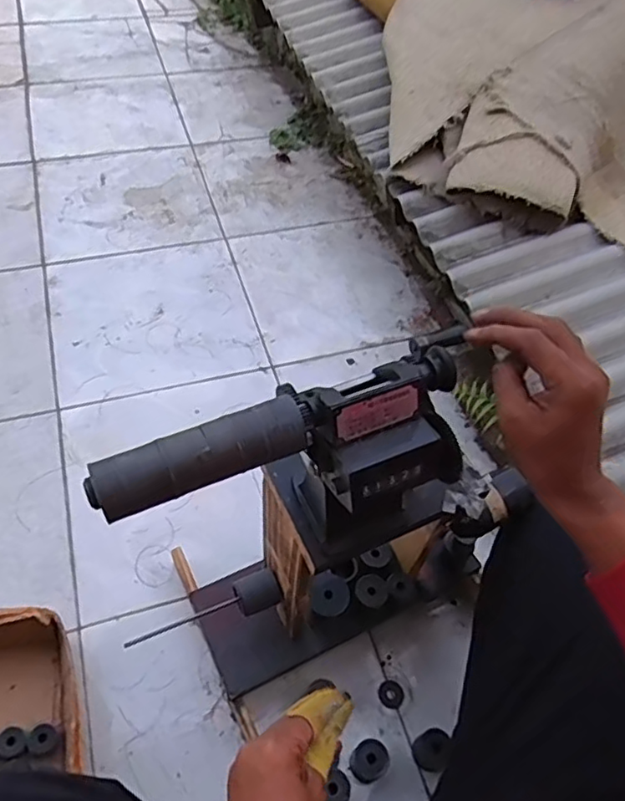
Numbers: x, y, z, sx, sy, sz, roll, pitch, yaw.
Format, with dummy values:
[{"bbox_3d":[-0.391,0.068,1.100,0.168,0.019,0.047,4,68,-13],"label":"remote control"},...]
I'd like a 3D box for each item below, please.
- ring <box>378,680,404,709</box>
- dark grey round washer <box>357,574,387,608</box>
[{"bbox_3d":[0.111,0.413,0.844,0.034,0.004,0.036,3,54,-3],"label":"ring"},{"bbox_3d":[0.080,0.258,0.816,0.041,0.009,0.042,3,54,-3],"label":"dark grey round washer"}]

